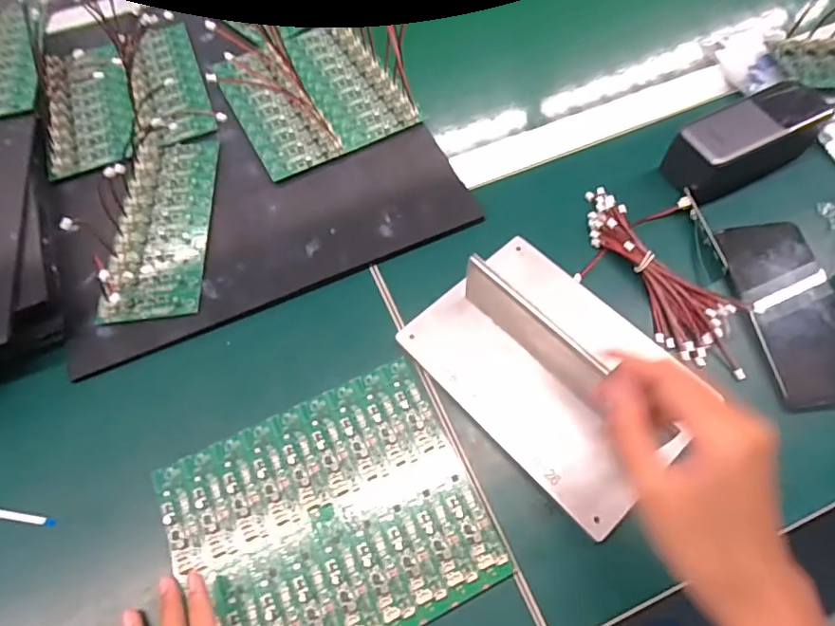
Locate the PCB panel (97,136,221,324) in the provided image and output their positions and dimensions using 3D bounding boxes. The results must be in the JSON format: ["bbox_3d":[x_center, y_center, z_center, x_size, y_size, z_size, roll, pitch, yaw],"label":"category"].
[{"bbox_3d":[-0.228,-0.084,0.478,0.078,0.010,0.198,-6,62,0],"label":"PCB panel"}]

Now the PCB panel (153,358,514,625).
[{"bbox_3d":[-0.060,0.138,0.354,0.192,0.006,0.163,-24,64,-10],"label":"PCB panel"}]

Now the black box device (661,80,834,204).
[{"bbox_3d":[0.298,-0.155,0.469,0.149,0.053,0.061,-26,64,-11],"label":"black box device"}]

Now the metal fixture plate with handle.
[{"bbox_3d":[0.100,0.030,0.378,0.140,0.064,0.193,-39,68,-17],"label":"metal fixture plate with handle"}]

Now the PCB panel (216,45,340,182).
[{"bbox_3d":[-0.148,-0.212,0.542,0.071,0.009,0.182,-27,65,-11],"label":"PCB panel"}]

